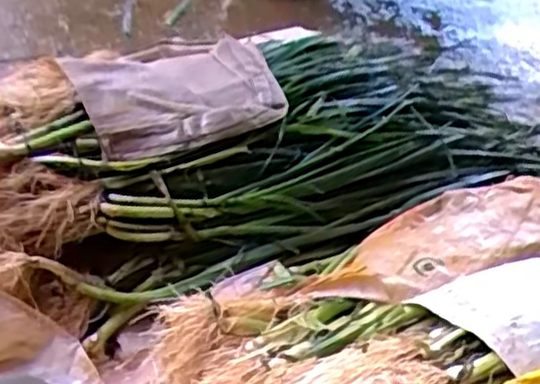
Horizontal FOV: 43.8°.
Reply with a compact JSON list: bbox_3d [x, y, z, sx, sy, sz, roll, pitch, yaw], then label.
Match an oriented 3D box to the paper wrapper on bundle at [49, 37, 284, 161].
[{"bbox_3d":[-0.121,-0.153,0.956,0.307,0.079,0.191,-22,48,-29],"label":"paper wrapper on bundle"}]

